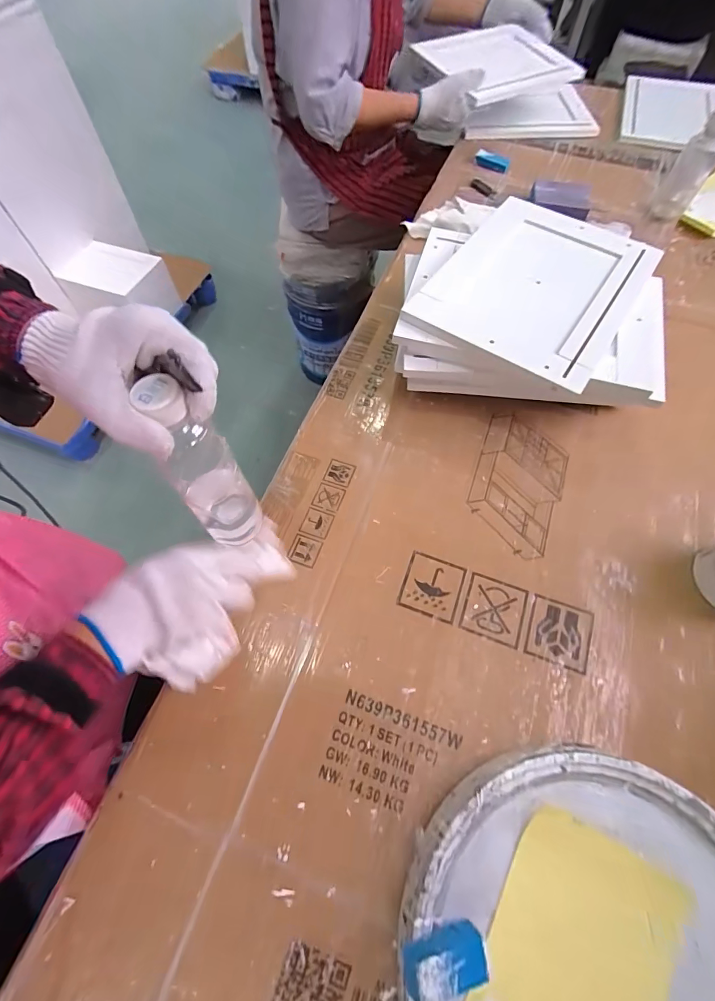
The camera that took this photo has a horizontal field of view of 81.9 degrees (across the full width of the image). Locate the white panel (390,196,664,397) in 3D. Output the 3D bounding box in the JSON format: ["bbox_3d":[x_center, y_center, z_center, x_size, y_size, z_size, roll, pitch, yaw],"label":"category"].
[{"bbox_3d":[0.214,-0.263,0.495,0.214,0.013,0.269,32,69,16],"label":"white panel"}]

